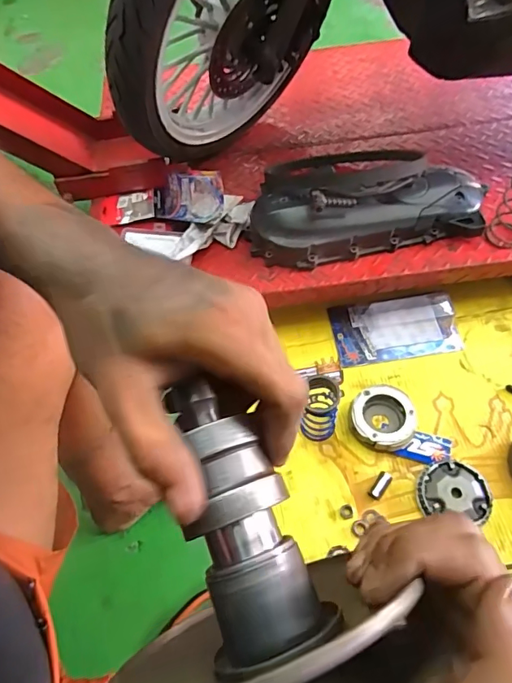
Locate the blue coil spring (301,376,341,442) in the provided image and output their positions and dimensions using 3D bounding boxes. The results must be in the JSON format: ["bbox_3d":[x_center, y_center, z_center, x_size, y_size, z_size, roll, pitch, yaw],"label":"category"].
[{"bbox_3d":[0.094,0.105,0.702,0.051,0.123,0.055,12,60,11],"label":"blue coil spring"}]

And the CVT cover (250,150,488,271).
[{"bbox_3d":[0.182,-0.223,0.751,0.383,0.115,0.144,-11,58,-4],"label":"CVT cover"}]

